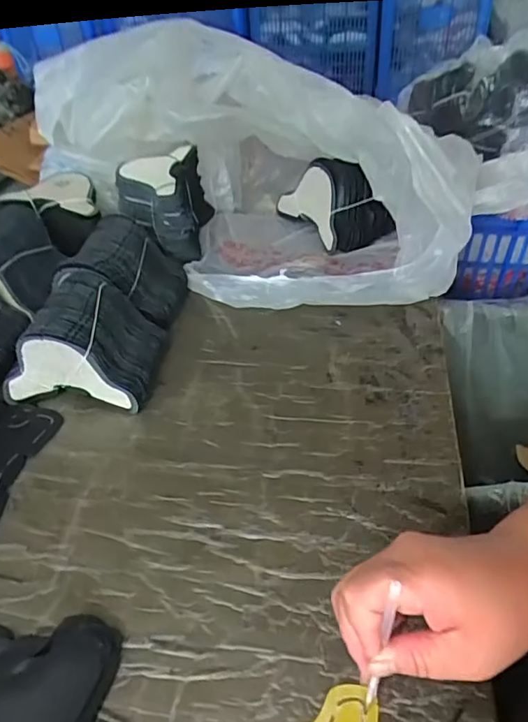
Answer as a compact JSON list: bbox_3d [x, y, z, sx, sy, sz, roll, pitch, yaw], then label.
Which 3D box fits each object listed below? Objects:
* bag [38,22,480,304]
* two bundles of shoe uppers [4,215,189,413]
[{"bbox_3d":[0.005,-0.258,0.669,0.524,0.251,0.303,26,50,29],"label":"bag"},{"bbox_3d":[-0.167,-0.071,0.577,0.133,0.102,0.240,4,42,8],"label":"two bundles of shoe uppers"}]

